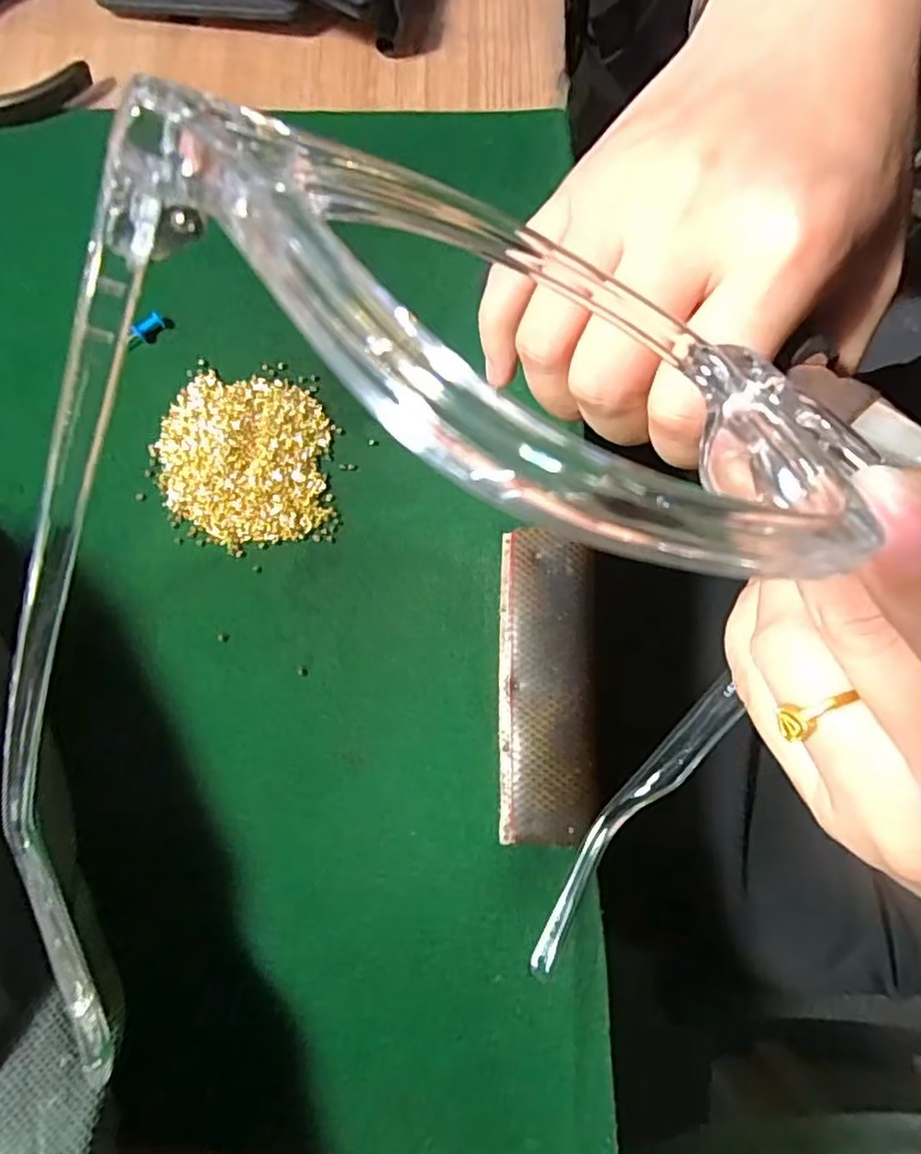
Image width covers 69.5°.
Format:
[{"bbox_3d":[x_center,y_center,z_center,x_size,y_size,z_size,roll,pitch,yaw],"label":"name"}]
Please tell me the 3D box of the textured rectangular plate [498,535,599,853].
[{"bbox_3d":[0.034,0.040,0.254,0.036,0.005,0.116,1,78,1],"label":"textured rectangular plate"}]

